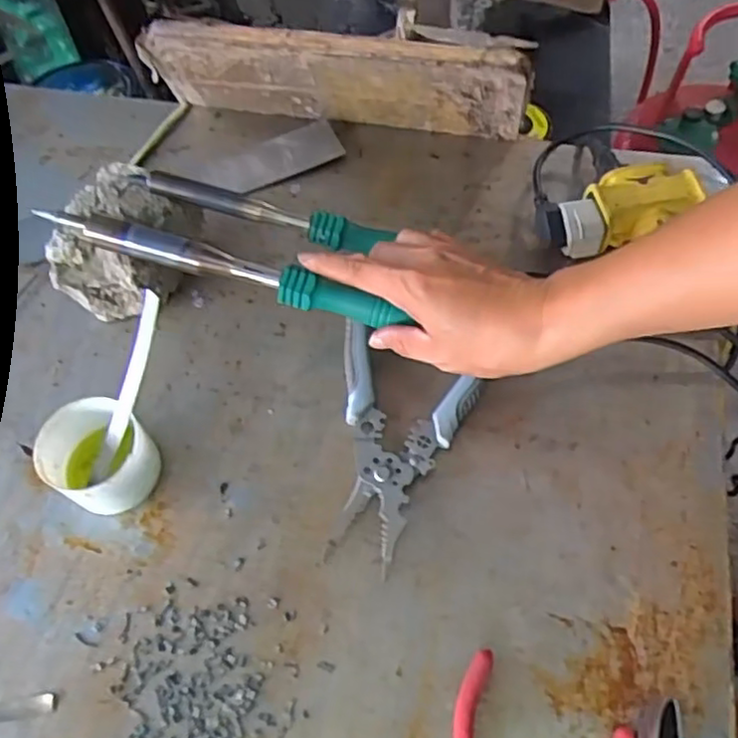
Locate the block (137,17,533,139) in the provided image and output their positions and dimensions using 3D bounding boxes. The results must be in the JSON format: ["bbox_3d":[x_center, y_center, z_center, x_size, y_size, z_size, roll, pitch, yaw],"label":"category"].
[{"bbox_3d":[-0.030,-0.247,0.584,0.321,0.105,0.028,9,61,9],"label":"block"}]

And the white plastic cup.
[{"bbox_3d":[-0.177,0.061,0.454,0.070,0.051,0.063,28,66,18],"label":"white plastic cup"}]

